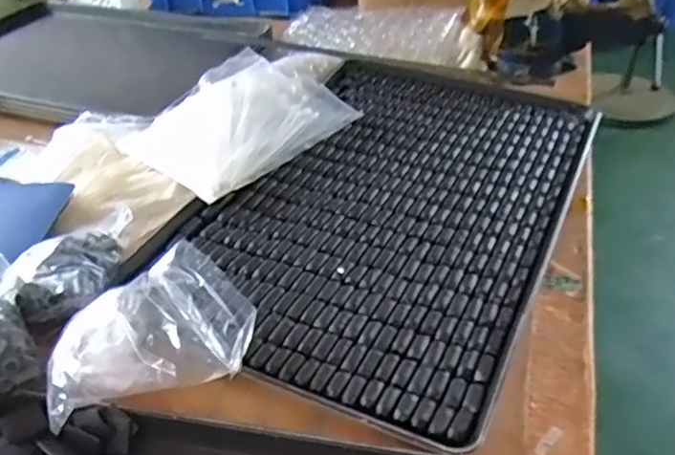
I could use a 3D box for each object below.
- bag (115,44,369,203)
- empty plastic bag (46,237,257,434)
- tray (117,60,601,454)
[{"bbox_3d":[-0.131,-0.141,0.811,0.263,0.063,0.247,-28,44,-28],"label":"bag"},{"bbox_3d":[-0.160,0.090,0.516,0.172,0.076,0.100,-16,40,-15],"label":"empty plastic bag"},{"bbox_3d":[0.066,-0.052,0.728,0.390,0.023,0.617,14,42,24],"label":"tray"}]

